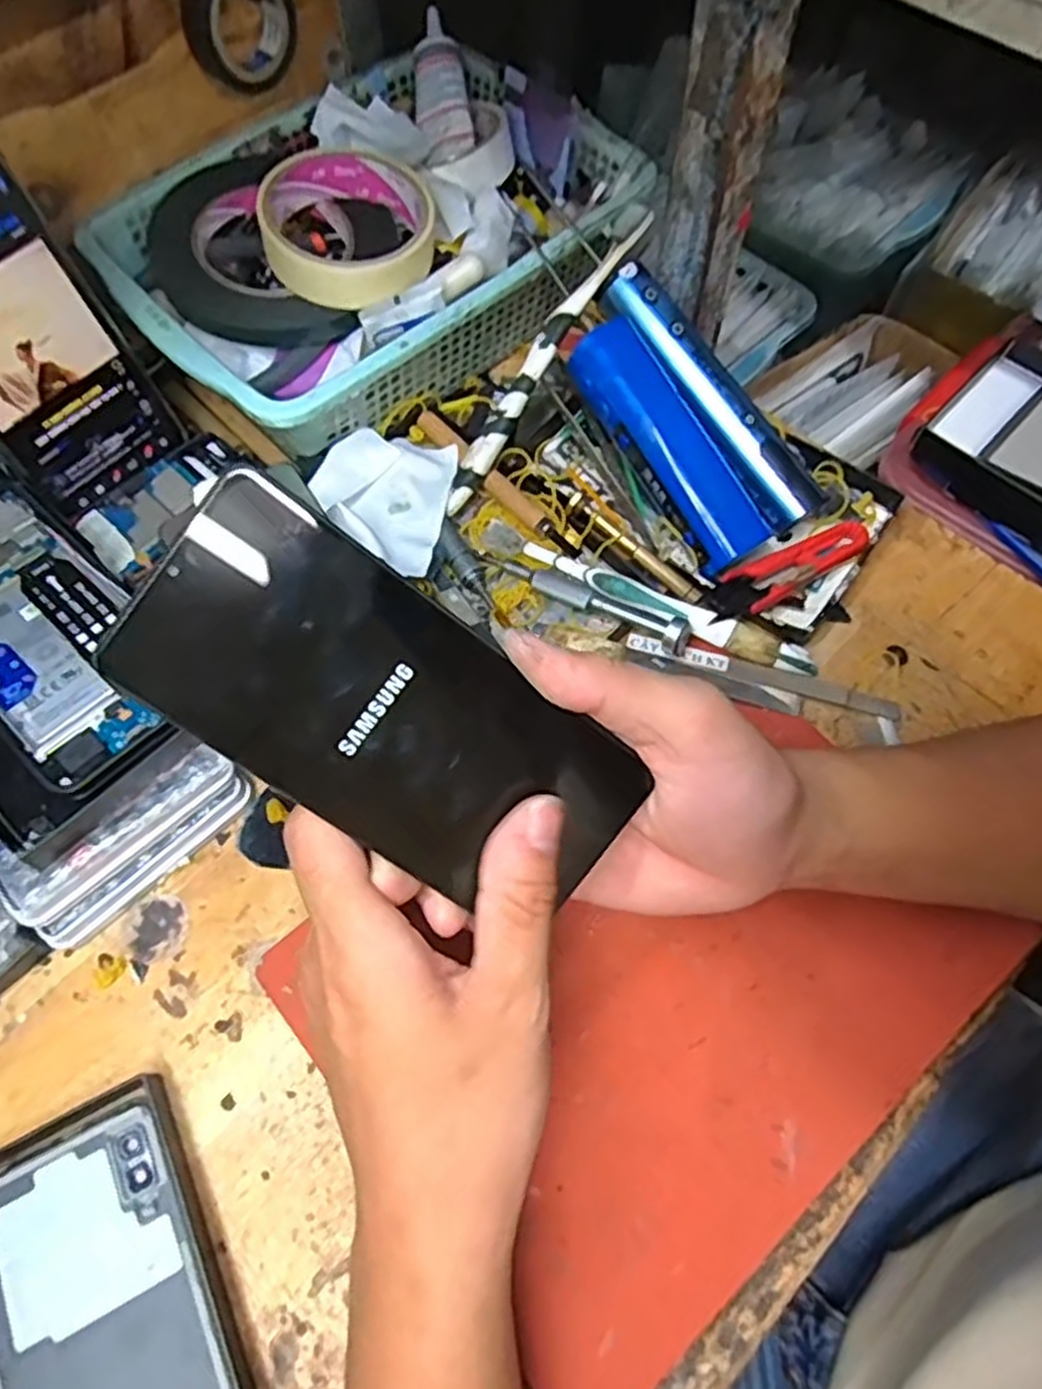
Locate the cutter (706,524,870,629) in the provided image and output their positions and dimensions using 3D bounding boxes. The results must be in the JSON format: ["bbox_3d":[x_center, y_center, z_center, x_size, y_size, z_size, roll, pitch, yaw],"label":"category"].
[{"bbox_3d":[0.133,-0.062,0.394,0.097,0.012,0.025,-28,68,-12],"label":"cutter"}]

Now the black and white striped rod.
[{"bbox_3d":[0.009,-0.165,0.401,0.016,0.010,0.167,36,98,16],"label":"black and white striped rod"}]

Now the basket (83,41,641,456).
[{"bbox_3d":[-0.075,-0.247,0.446,0.274,0.066,0.203,-39,71,-16],"label":"basket"}]

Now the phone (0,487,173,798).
[{"bbox_3d":[-0.212,-0.030,0.346,0.155,0.014,0.071,40,72,17],"label":"phone"}]

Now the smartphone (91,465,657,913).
[{"bbox_3d":[-0.038,0.008,0.244,0.160,0.008,0.072,37,91,-18],"label":"smartphone"}]

